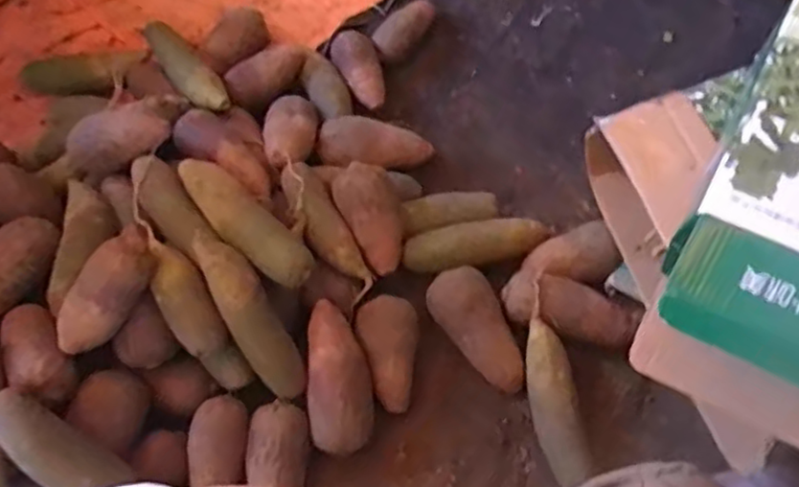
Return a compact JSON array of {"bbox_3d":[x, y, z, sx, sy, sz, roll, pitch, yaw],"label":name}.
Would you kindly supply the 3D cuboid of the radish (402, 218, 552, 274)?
[{"bbox_3d":[0.101,-0.002,0.879,0.197,0.047,0.057,-14,65,-5],"label":"radish"}]

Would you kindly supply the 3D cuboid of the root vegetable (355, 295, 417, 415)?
[{"bbox_3d":[-0.017,0.137,0.836,0.075,0.060,0.131,5,65,4],"label":"root vegetable"}]

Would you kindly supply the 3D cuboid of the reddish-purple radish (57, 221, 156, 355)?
[{"bbox_3d":[-0.320,0.049,0.729,0.065,0.061,0.152,27,81,14],"label":"reddish-purple radish"}]

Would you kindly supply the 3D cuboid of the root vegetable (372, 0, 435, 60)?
[{"bbox_3d":[0.009,-0.349,1.089,0.062,0.052,0.139,27,68,14],"label":"root vegetable"}]

